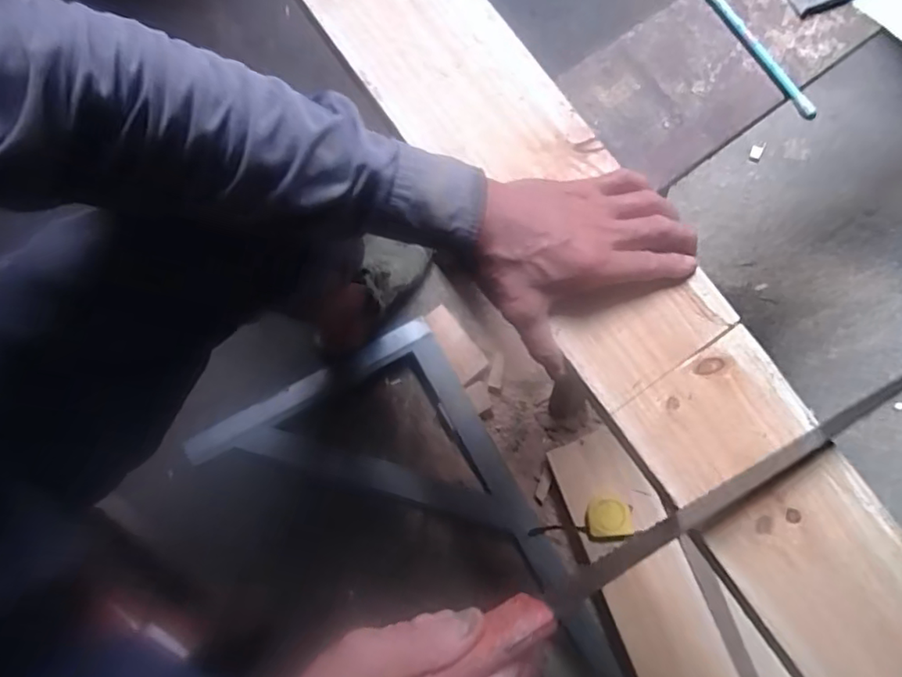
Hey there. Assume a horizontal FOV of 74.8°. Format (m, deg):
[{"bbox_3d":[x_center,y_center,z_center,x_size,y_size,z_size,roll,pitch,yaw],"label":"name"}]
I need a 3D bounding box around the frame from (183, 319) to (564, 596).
[{"bbox_3d":[-0.070,0.126,0.866,0.530,0.044,0.281,19,74,6],"label":"frame"}]

